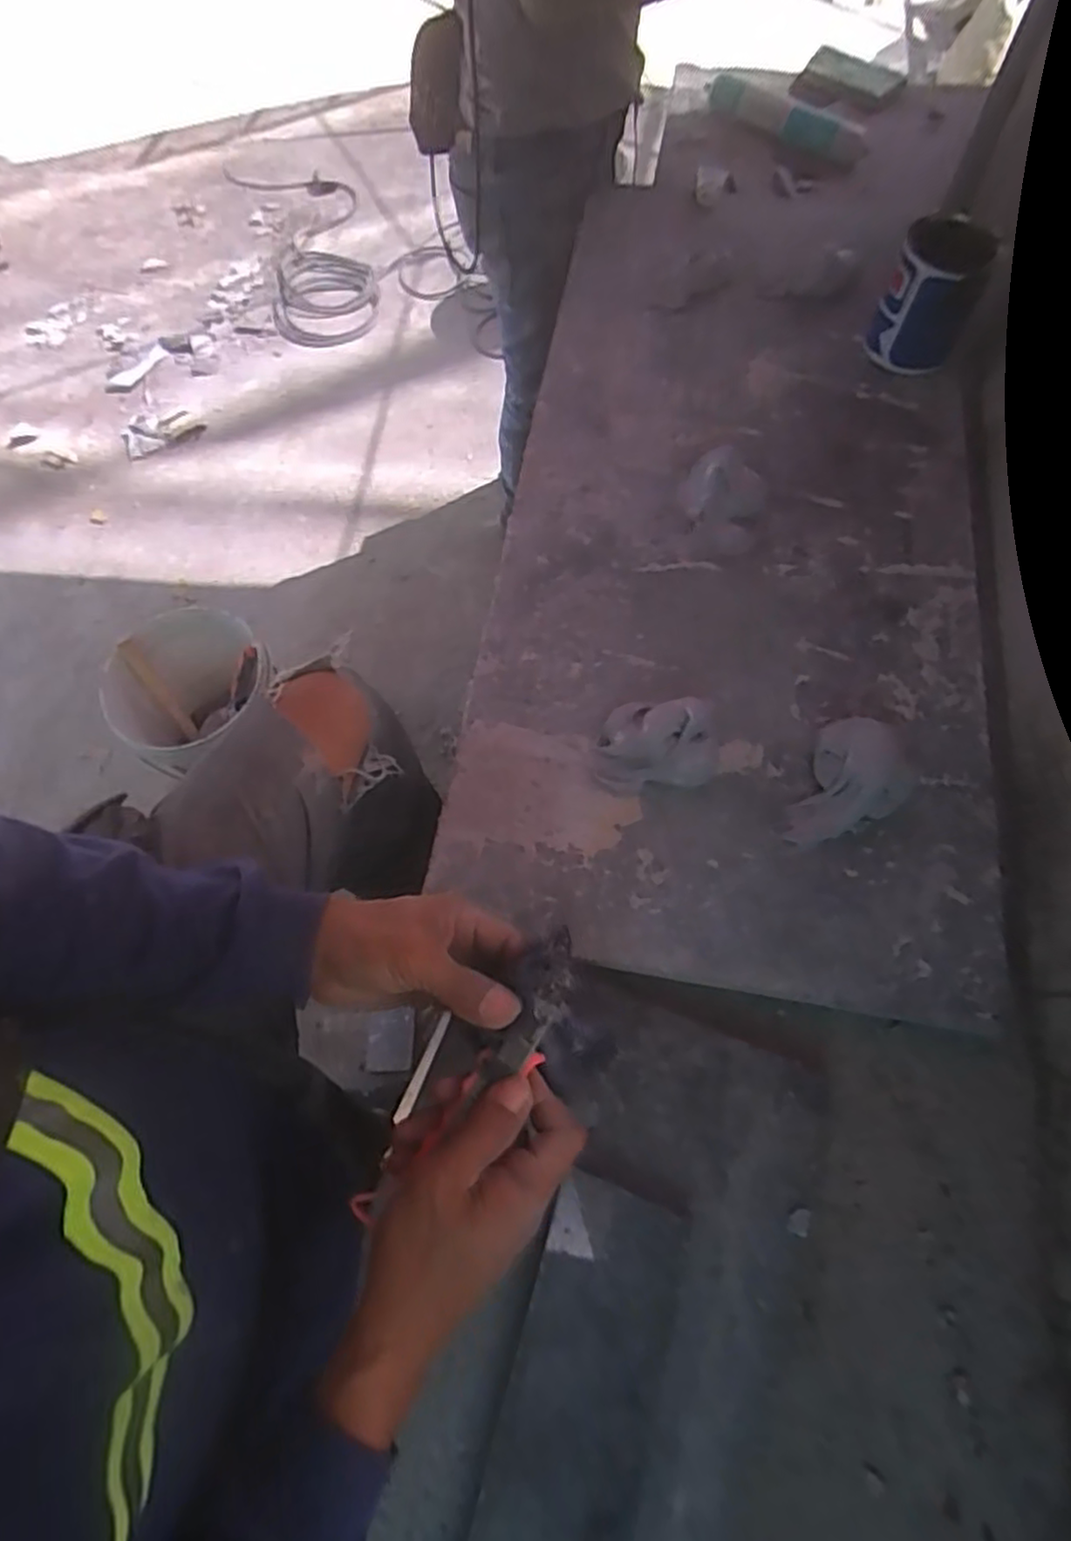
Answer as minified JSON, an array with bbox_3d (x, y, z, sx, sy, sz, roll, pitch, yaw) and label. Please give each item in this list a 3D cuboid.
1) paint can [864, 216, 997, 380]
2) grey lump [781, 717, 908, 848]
[{"bbox_3d":[0.455,-0.544,0.817,0.099,0.138,0.099,-1,66,1],"label":"paint can"},{"bbox_3d":[0.274,0.014,0.617,0.091,0.049,0.131,42,73,15],"label":"grey lump"}]

